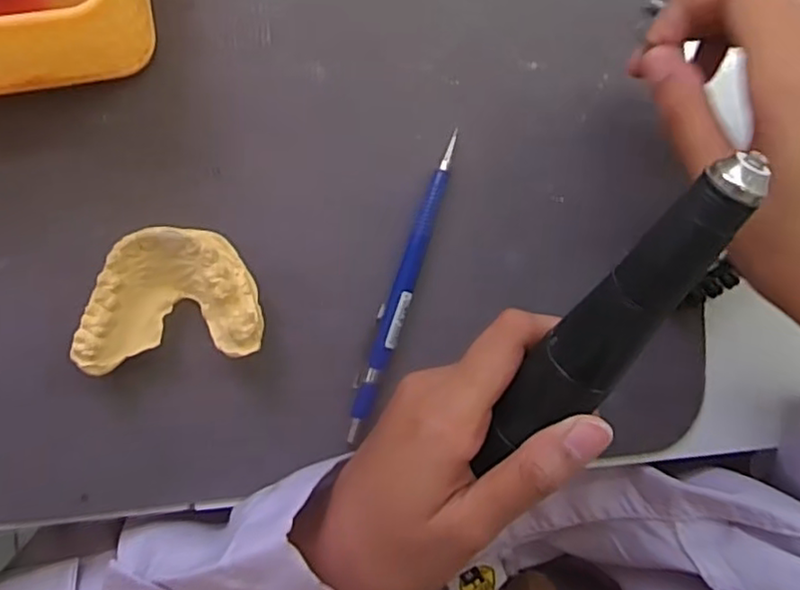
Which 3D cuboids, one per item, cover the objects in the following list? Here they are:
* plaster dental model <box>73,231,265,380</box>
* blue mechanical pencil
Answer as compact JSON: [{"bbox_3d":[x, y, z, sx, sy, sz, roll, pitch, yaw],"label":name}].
[{"bbox_3d":[-0.092,0.001,0.262,0.068,0.024,0.051,-7,91,-6],"label":"plaster dental model"},{"bbox_3d":[0.001,-0.004,0.281,0.011,0.006,0.133,20,88,-6],"label":"blue mechanical pencil"}]

